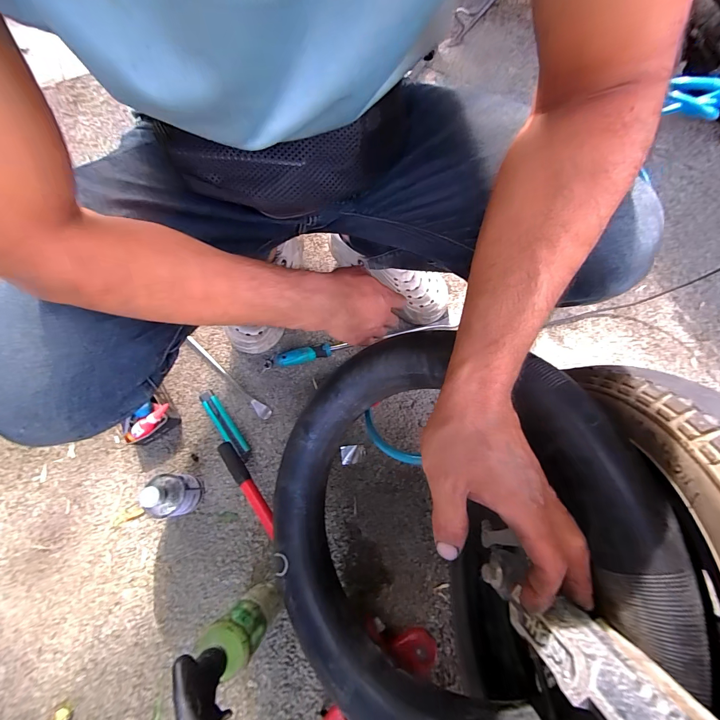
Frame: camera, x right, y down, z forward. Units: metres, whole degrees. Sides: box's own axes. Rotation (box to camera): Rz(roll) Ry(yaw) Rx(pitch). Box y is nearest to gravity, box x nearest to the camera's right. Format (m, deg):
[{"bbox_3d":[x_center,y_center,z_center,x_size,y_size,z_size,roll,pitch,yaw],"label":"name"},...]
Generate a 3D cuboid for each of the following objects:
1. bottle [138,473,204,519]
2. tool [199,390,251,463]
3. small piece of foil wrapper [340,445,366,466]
[{"bbox_3d":[-0.304,0.219,0.554,0.057,0.111,0.065,-5,72,0],"label":"bottle"},{"bbox_3d":[-0.254,0.120,0.638,0.033,0.019,0.158,-35,74,-9],"label":"tool"},{"bbox_3d":[-0.013,0.171,0.618,0.043,0.014,0.032,-7,72,0],"label":"small piece of foil wrapper"}]

